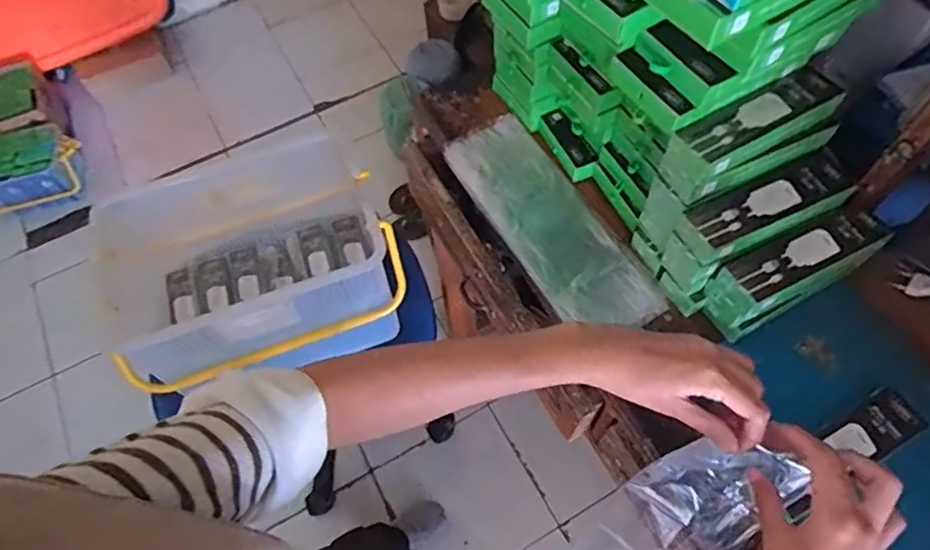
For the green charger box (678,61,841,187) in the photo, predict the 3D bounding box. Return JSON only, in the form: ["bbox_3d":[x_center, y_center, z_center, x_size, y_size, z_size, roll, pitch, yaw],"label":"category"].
[{"bbox_3d":[0.265,-0.139,0.524,0.162,0.024,0.049,-28,64,-11],"label":"green charger box"}]

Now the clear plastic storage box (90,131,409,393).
[{"bbox_3d":[-0.279,-0.013,0.832,0.345,0.188,0.249,-20,62,-8],"label":"clear plastic storage box"}]

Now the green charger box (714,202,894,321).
[{"bbox_3d":[0.320,-0.013,0.555,0.160,0.041,0.050,-24,63,-9],"label":"green charger box"}]

